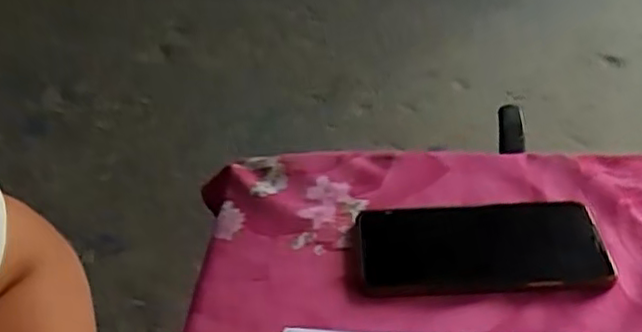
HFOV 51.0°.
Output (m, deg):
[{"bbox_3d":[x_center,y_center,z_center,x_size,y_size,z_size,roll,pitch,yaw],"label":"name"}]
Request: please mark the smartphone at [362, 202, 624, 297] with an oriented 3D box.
[{"bbox_3d":[0.104,0.052,0.444,0.156,0.012,0.080,-4,39,1],"label":"smartphone"}]

